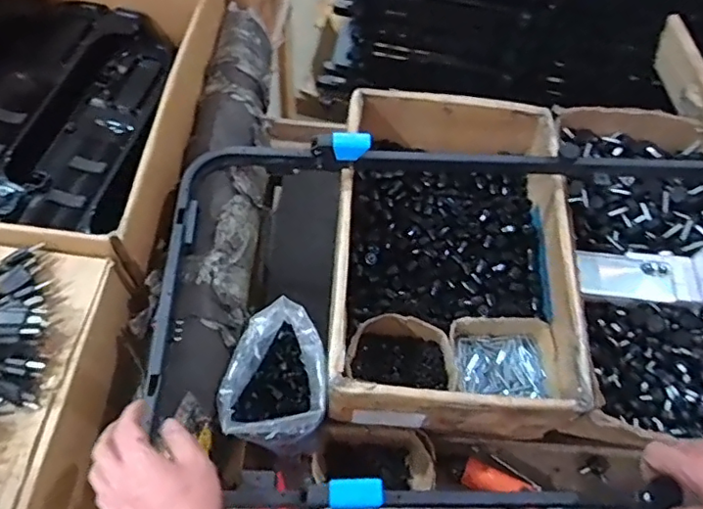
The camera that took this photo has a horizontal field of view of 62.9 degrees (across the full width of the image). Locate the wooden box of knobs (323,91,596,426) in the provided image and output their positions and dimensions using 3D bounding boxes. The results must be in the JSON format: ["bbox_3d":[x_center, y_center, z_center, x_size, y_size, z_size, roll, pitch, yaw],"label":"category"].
[{"bbox_3d":[0.156,0.001,0.925,0.350,0.163,0.527,4,61,-1],"label":"wooden box of knobs"}]

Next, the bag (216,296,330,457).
[{"bbox_3d":[-0.102,0.177,0.820,0.136,0.137,0.178,5,61,-1],"label":"bag"}]

